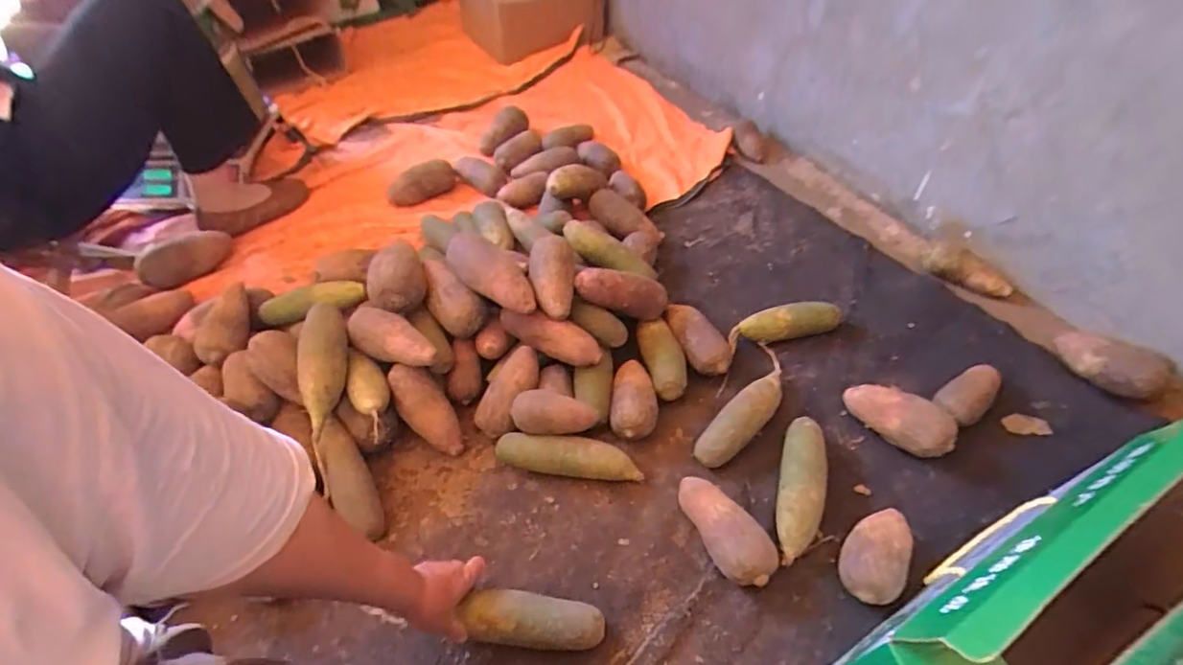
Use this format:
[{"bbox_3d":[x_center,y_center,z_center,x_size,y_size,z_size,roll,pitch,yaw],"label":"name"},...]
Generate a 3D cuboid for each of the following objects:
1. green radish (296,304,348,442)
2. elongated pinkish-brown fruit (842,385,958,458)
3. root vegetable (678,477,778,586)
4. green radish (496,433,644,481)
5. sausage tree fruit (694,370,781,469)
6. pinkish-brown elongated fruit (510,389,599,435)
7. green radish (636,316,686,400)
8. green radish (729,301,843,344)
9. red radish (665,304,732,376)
[{"bbox_3d":[-0.372,0.038,0.765,0.054,0.057,0.189,-9,49,-7],"label":"green radish"},{"bbox_3d":[0.454,0.126,0.819,0.153,0.062,0.065,31,56,25],"label":"elongated pinkish-brown fruit"},{"bbox_3d":[0.174,0.255,0.722,0.064,0.061,0.154,-19,51,-15],"label":"root vegetable"},{"bbox_3d":[-0.034,0.184,0.801,0.210,0.056,0.049,4,49,4],"label":"green radish"},{"bbox_3d":[0.233,0.121,0.829,0.198,0.065,0.059,-33,56,-25],"label":"sausage tree fruit"},{"bbox_3d":[-0.053,0.119,0.795,0.119,0.048,0.053,5,49,5],"label":"pinkish-brown elongated fruit"},{"bbox_3d":[0.115,0.048,0.910,0.067,0.056,0.147,-9,49,-7],"label":"green radish"},{"bbox_3d":[0.330,-0.017,0.952,0.200,0.054,0.052,-9,49,-7],"label":"green radish"},{"bbox_3d":[0.174,0.013,0.931,0.069,0.064,0.144,-25,53,-20],"label":"red radish"}]

